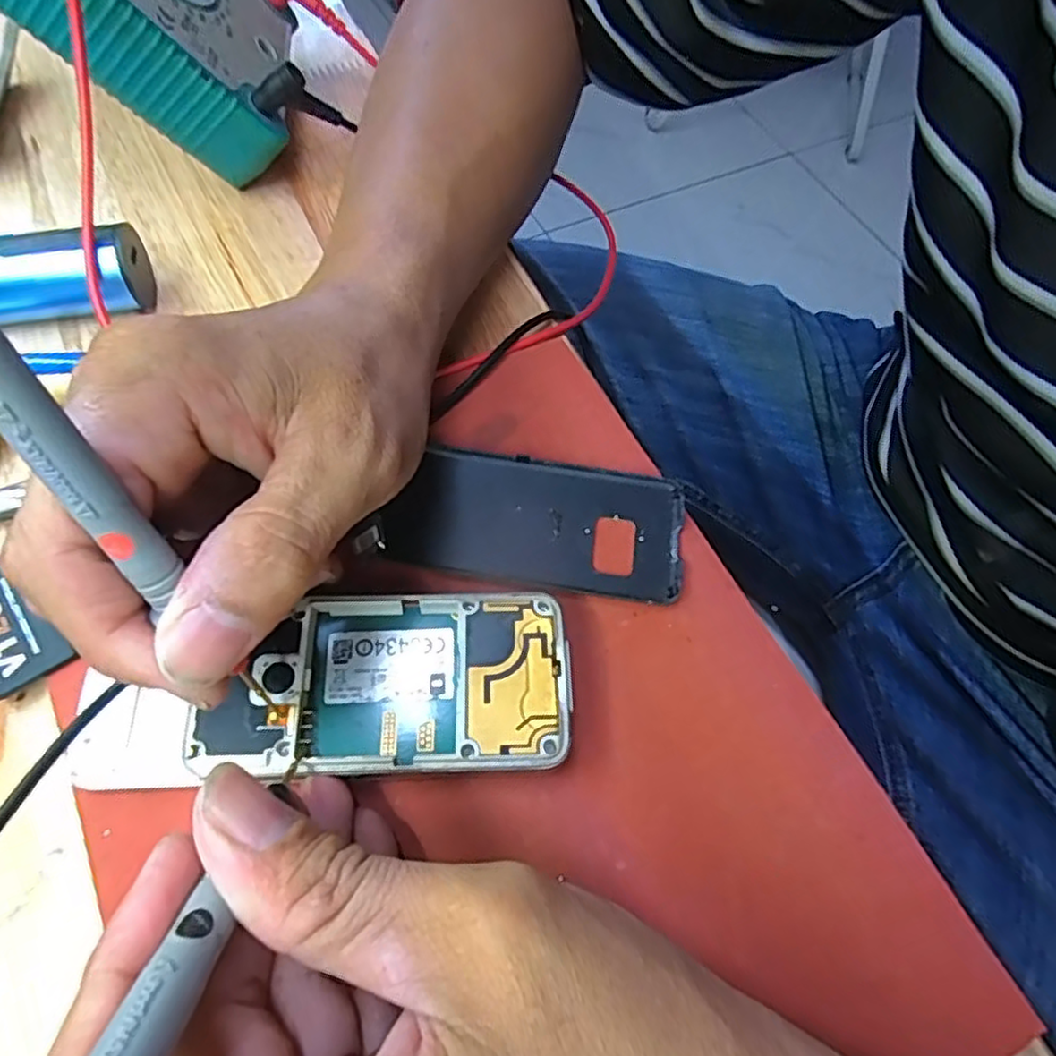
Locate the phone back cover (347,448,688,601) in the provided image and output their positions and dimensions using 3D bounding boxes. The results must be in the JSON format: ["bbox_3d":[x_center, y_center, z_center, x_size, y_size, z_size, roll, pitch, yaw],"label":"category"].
[{"bbox_3d":[0.000,-0.003,0.223,0.099,0.004,0.044,9,62,1],"label":"phone back cover"}]

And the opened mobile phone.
[{"bbox_3d":[-0.037,0.041,0.185,0.094,0.008,0.047,0,62,-3],"label":"opened mobile phone"}]

